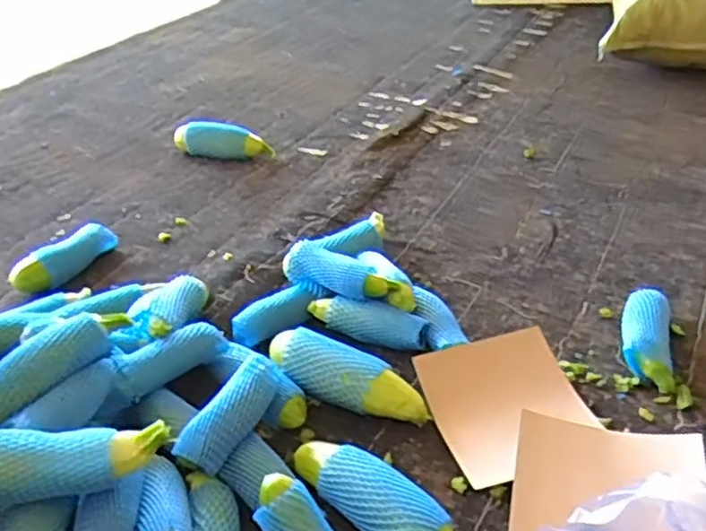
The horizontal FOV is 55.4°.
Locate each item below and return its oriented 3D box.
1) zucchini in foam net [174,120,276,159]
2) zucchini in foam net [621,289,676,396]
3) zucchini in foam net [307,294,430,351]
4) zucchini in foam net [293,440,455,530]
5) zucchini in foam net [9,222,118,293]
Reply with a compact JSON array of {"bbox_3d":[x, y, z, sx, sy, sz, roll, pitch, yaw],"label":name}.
[{"bbox_3d":[-0.346,-0.334,1.770,0.264,0.094,0.066,8,38,13],"label":"zucchini in foam net"},{"bbox_3d":[0.466,0.112,1.070,0.078,0.062,0.203,8,38,13],"label":"zucchini in foam net"},{"bbox_3d":[0.024,0.090,1.136,0.210,0.048,0.054,13,40,19],"label":"zucchini in foam net"},{"bbox_3d":[0.026,0.293,0.846,0.083,0.066,0.246,-31,44,-34],"label":"zucchini in foam net"},{"bbox_3d":[-0.572,-0.015,1.363,0.063,0.077,0.225,16,41,23],"label":"zucchini in foam net"}]

